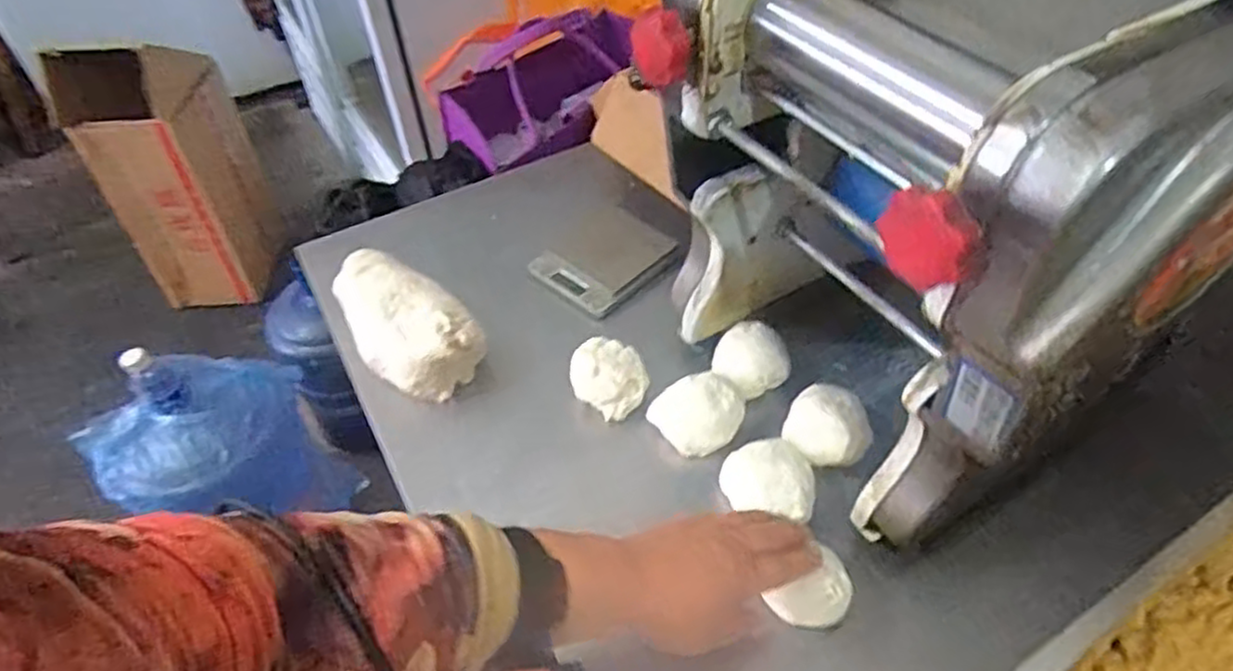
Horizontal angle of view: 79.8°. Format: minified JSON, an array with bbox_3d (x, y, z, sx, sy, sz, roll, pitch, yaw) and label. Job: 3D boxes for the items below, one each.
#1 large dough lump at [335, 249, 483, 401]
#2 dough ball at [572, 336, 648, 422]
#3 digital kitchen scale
[{"bbox_3d":[-0.194,-0.012,0.684,0.096,0.077,0.163,-25,52,-19],"label":"large dough lump"},{"bbox_3d":[-0.007,0.035,0.627,0.061,0.040,0.061,-1,48,1],"label":"dough ball"},{"bbox_3d":[-0.013,-0.085,0.765,0.132,0.014,0.115,-37,56,-27],"label":"digital kitchen scale"}]

